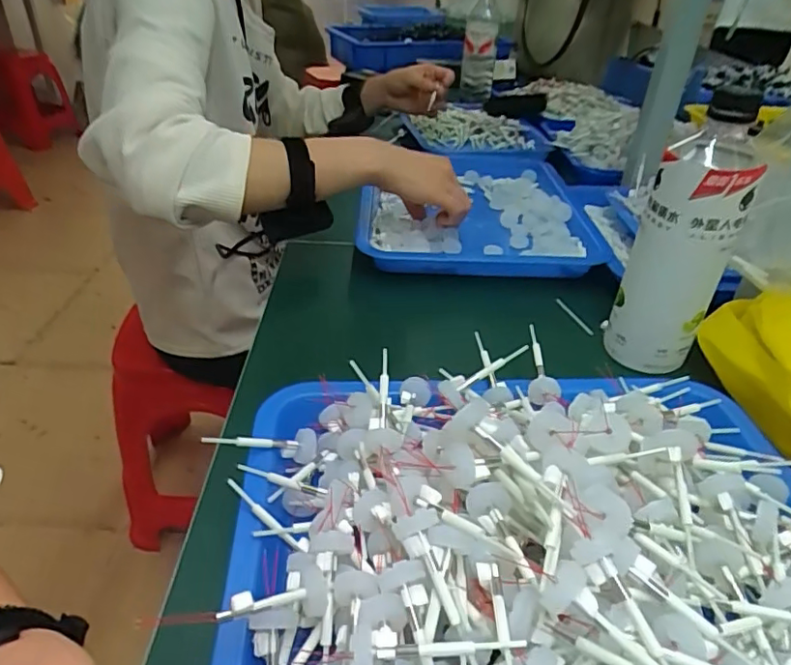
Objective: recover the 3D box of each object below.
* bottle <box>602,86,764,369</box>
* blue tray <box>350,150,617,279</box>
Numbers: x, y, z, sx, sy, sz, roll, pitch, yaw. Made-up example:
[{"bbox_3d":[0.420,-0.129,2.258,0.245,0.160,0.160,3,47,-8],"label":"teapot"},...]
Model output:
[{"bbox_3d":[0.217,-0.069,0.431,0.067,0.200,0.058,20,40,22],"label":"bottle"},{"bbox_3d":[0.100,-0.157,0.705,0.259,0.037,0.366,4,36,2],"label":"blue tray"}]

